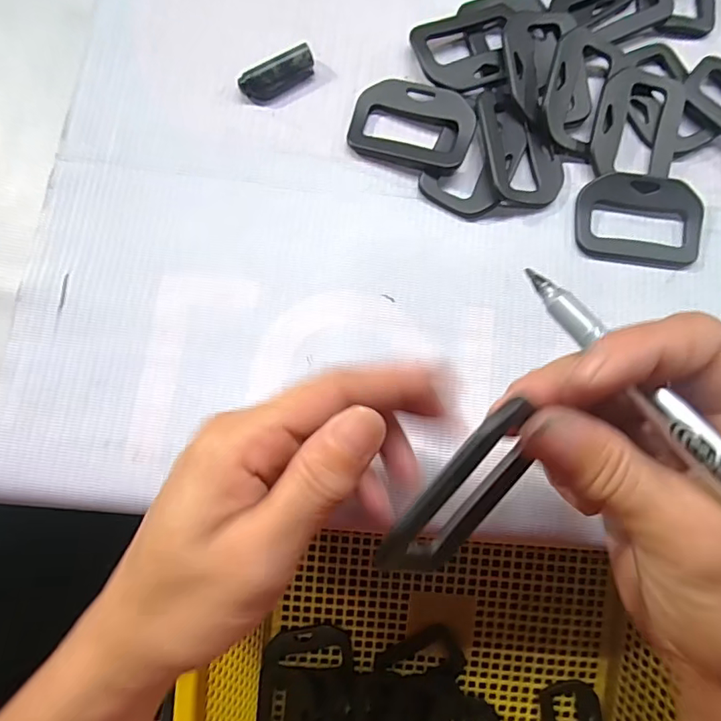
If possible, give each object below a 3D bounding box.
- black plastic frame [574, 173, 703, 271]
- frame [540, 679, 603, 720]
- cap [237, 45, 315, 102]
[{"bbox_3d":[0.138,-0.070,0.242,0.061,0.008,0.045,7,80,0],"label":"black plastic frame"},{"bbox_3d":[0.153,0.259,0.355,0.043,0.005,0.060,-7,88,-3],"label":"frame"},{"bbox_3d":[-0.042,-0.145,0.251,0.039,0.011,0.012,-31,82,-6],"label":"cap"}]

